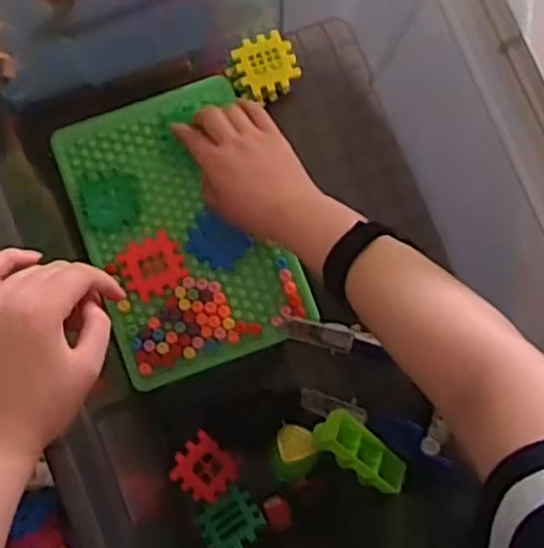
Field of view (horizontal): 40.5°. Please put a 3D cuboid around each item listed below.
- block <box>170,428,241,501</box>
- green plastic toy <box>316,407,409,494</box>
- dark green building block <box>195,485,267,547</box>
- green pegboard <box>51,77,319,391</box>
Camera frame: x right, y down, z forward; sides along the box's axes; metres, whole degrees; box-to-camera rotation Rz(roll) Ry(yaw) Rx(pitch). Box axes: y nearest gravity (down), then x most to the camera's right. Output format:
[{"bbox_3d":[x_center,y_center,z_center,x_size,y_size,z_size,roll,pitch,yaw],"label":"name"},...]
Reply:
[{"bbox_3d":[-0.057,0.166,0.630,0.052,0.009,0.048,45,74,-17],"label":"block"},{"bbox_3d":[0.077,0.151,0.611,0.086,0.028,0.036,41,82,-14],"label":"green plastic toy"},{"bbox_3d":[-0.035,0.208,0.621,0.049,0.006,0.049,-38,52,-4],"label":"dark green building block"},{"bbox_3d":[-0.079,-0.040,0.649,0.165,0.017,0.242,-20,81,-3],"label":"green pegboard"}]

